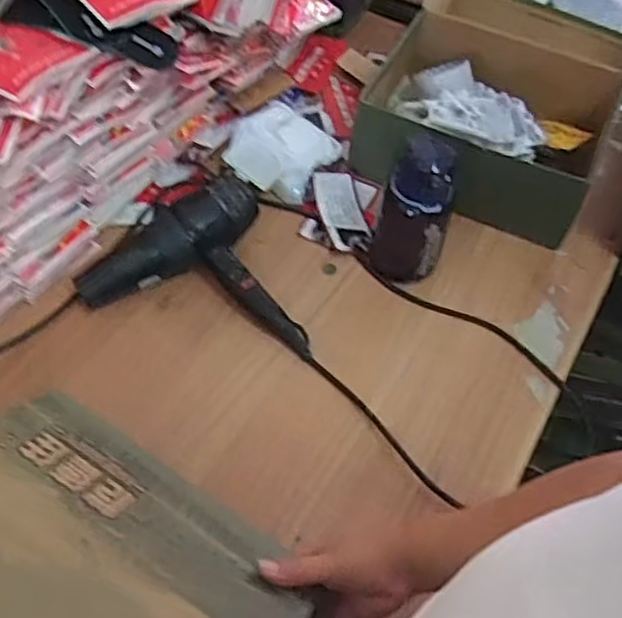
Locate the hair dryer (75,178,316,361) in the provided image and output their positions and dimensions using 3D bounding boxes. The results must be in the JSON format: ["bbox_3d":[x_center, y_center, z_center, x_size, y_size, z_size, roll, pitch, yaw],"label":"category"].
[{"bbox_3d":[-0.124,-0.070,0.857,0.279,0.076,0.203,12,53,3],"label":"hair dryer"}]

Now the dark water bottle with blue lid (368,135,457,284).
[{"bbox_3d":[0.130,-0.124,0.862,0.087,0.179,0.070,18,54,8],"label":"dark water bottle with blue lid"}]

